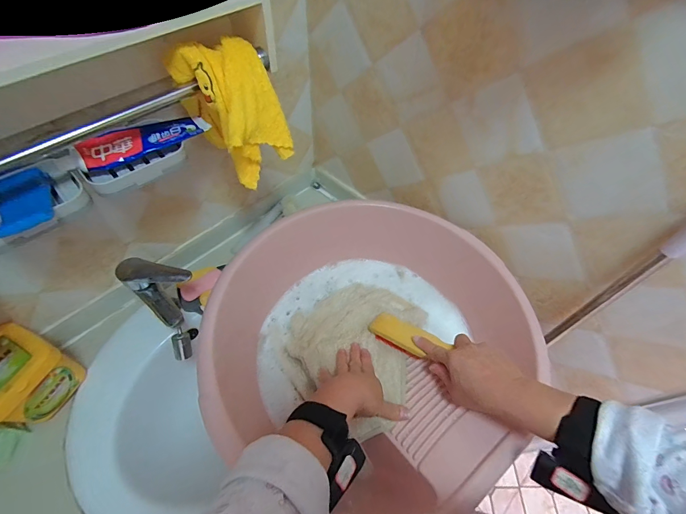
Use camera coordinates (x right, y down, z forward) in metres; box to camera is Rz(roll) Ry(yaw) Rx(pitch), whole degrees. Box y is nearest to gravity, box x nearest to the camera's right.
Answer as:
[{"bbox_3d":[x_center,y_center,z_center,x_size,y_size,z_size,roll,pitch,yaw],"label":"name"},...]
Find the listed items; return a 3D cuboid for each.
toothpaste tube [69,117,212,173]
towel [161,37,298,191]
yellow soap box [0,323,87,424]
[{"bbox_3d":[-0.264,-0.160,0.445,0.165,0.032,0.038,-35,64,-23],"label":"toothpaste tube"},{"bbox_3d":[-0.143,-0.194,0.463,0.113,0.159,0.103,-35,64,-23],"label":"towel"},{"bbox_3d":[-0.516,0.185,0.526,0.129,0.103,0.118,23,58,13],"label":"yellow soap box"}]

